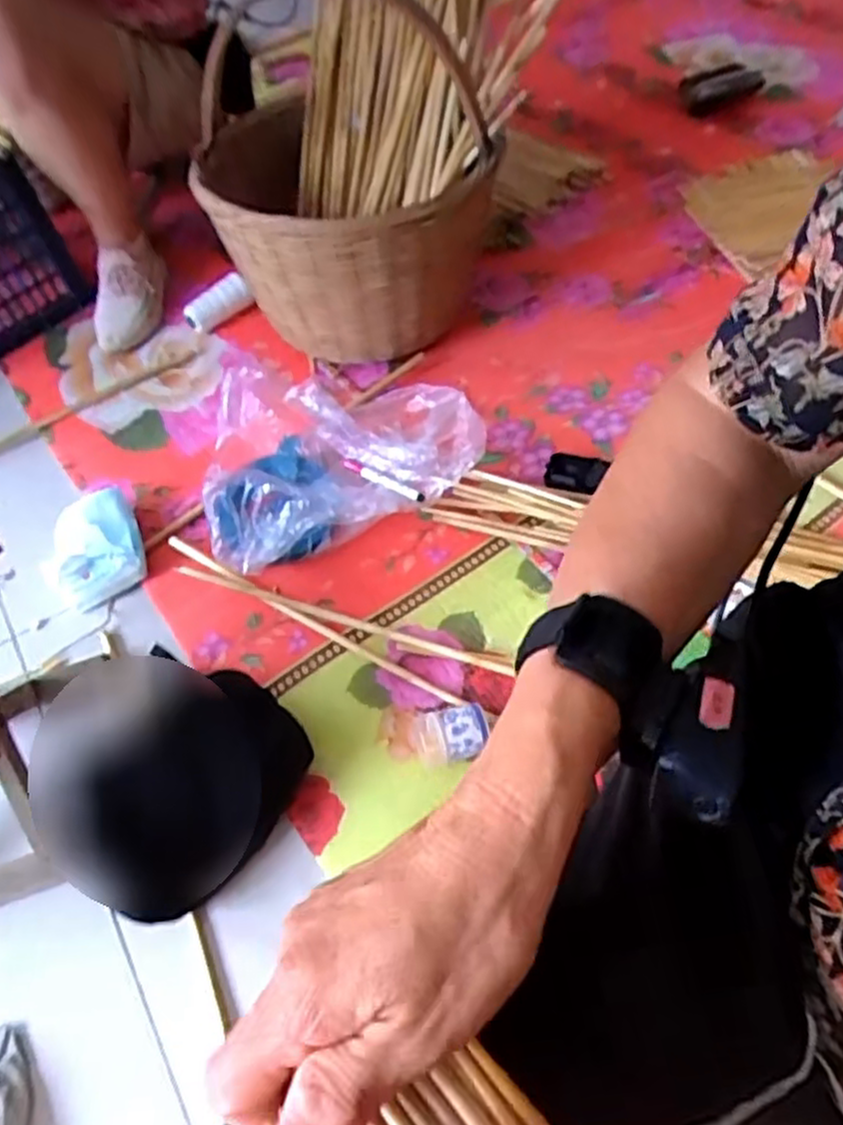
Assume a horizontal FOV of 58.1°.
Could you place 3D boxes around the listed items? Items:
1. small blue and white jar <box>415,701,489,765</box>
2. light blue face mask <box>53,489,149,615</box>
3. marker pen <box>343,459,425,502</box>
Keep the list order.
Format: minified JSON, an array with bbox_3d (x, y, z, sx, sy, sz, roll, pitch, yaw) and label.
[{"bbox_3d":[0.030,0.172,0.745,0.071,0.057,0.054,-10,52,-2],"label":"small blue and white jar"},{"bbox_3d":[-0.398,-0.026,0.919,0.106,0.072,0.132,-21,54,-10],"label":"light blue face mask"},{"bbox_3d":[-0.047,-0.098,0.902,0.107,0.013,0.013,22,60,19],"label":"marker pen"}]

